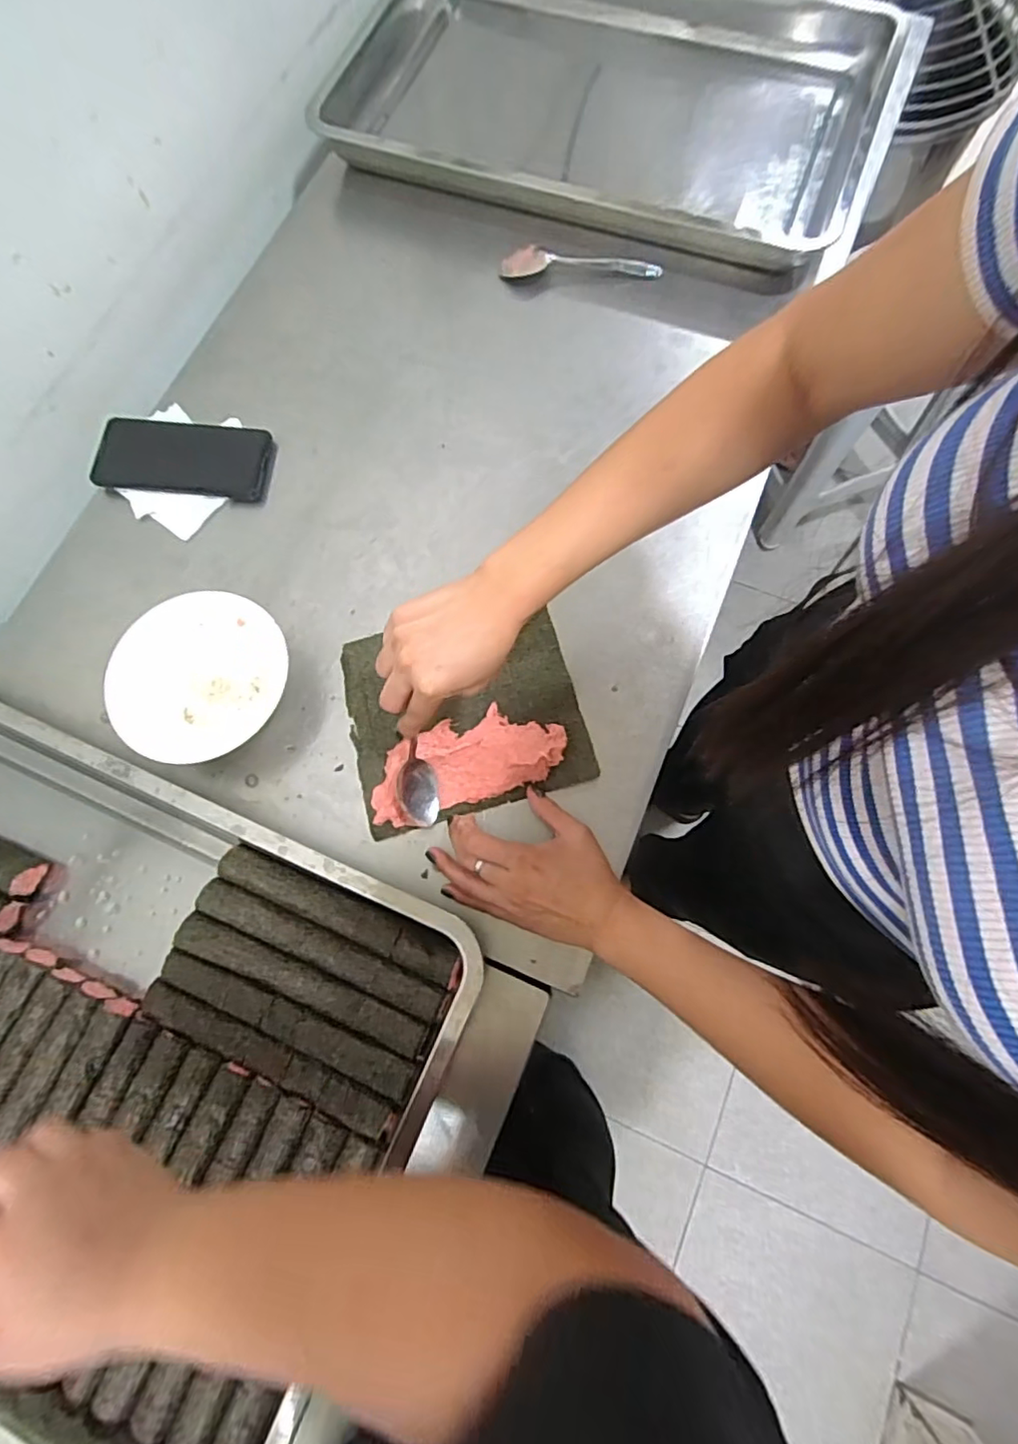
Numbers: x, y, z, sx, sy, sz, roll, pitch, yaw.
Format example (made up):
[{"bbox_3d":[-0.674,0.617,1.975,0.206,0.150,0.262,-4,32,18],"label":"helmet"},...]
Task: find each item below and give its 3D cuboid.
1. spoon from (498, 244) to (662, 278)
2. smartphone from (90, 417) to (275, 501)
[{"bbox_3d":[0.077,-0.491,0.621,0.170,0.017,0.038,3,75,3],"label":"spoon"},{"bbox_3d":[-0.323,-0.263,0.576,0.167,0.013,0.080,7,75,4],"label":"smartphone"}]

